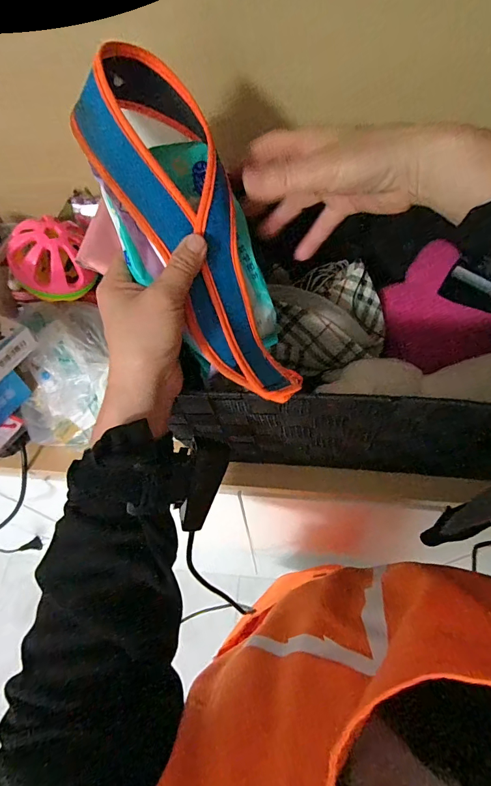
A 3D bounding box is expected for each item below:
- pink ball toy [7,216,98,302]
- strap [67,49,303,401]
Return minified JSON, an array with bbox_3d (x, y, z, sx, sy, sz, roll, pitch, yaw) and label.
[{"bbox_3d":[-0.223,-0.147,0.457,0.088,0.085,0.082,-32,63,-15],"label":"pink ball toy"},{"bbox_3d":[-0.028,-0.106,0.289,0.095,0.065,0.242,-28,104,-13],"label":"strap"}]

